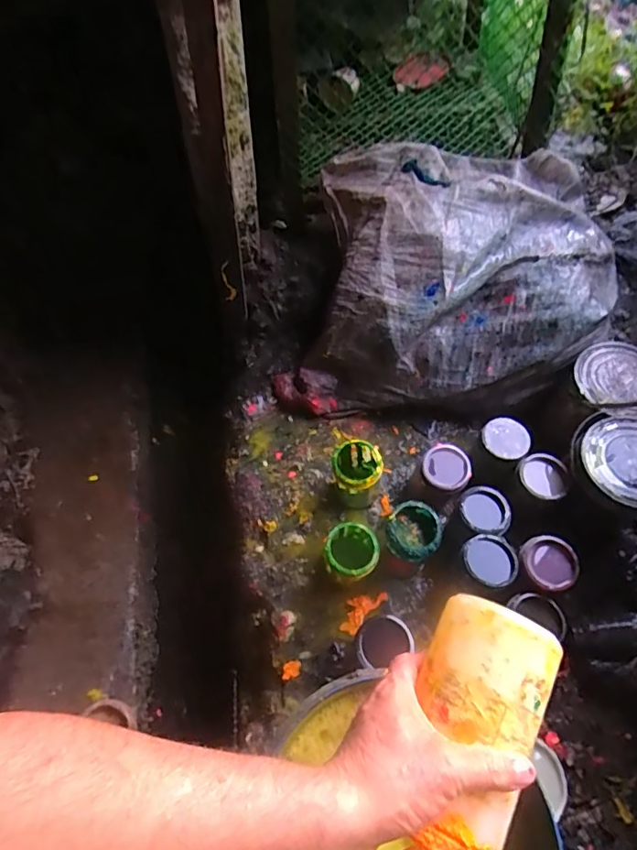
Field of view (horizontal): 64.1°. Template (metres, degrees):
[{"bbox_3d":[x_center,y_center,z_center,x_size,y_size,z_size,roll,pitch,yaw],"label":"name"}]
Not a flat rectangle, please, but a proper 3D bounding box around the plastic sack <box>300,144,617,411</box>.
[{"bbox_3d":[0.309,-0.333,1.143,0.624,0.249,0.569,6,61,2],"label":"plastic sack"}]

